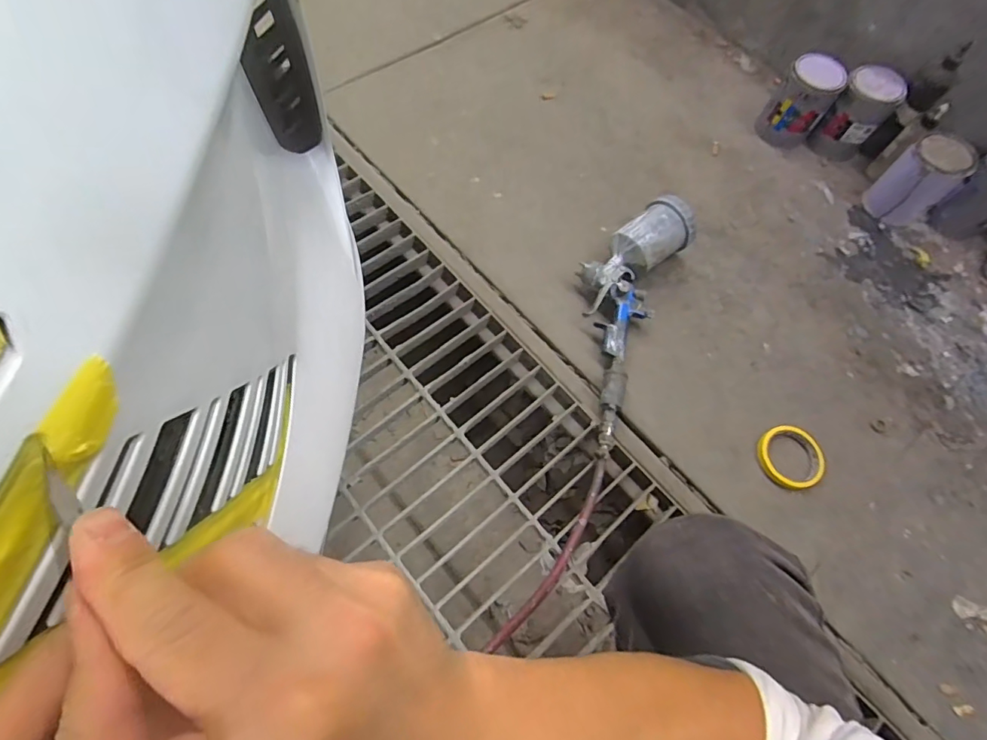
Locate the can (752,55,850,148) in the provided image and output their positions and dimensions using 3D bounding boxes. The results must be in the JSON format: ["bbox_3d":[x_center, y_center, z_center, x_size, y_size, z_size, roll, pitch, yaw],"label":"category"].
[{"bbox_3d":[0.620,-0.545,0.990,0.104,0.126,0.109,36,69,11],"label":"can"}]

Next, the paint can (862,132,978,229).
[{"bbox_3d":[0.825,-0.368,0.950,0.103,0.130,0.102,2,66,-4],"label":"paint can"}]

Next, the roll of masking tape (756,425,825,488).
[{"bbox_3d":[0.457,0.132,0.752,0.087,0.018,0.096,-24,70,-14],"label":"roll of masking tape"}]

